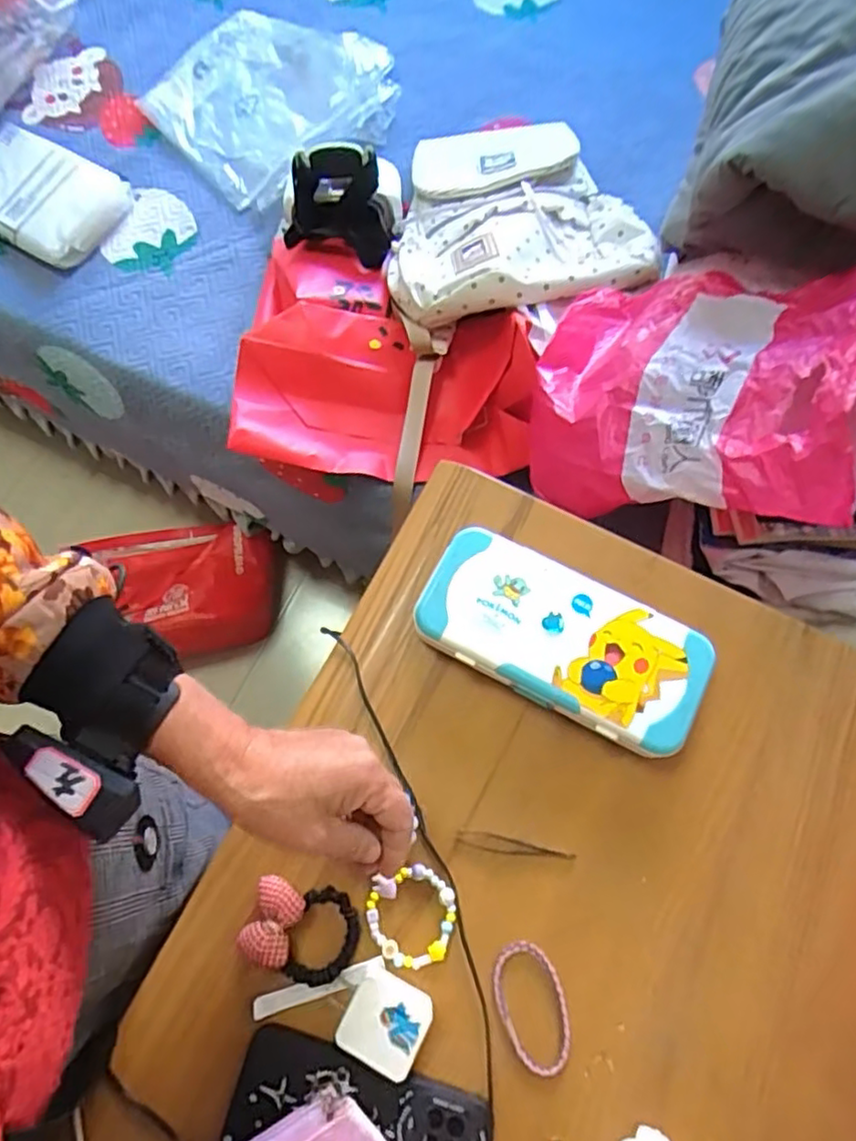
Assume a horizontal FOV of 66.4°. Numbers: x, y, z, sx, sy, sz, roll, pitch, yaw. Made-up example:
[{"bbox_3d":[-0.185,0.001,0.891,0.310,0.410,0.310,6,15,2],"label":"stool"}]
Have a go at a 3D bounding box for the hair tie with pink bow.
[{"bbox_3d":[-0.086,0.245,0.443,0.074,0.022,0.061,17,74,7],"label":"hair tie with pink bow"}]

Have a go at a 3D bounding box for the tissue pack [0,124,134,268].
[{"bbox_3d":[-0.557,-0.533,0.935,0.232,0.052,0.166,26,75,9],"label":"tissue pack"}]

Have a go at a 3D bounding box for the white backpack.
[{"bbox_3d":[0.106,-0.465,0.839,0.309,0.103,0.352,-6,72,-1],"label":"white backpack"}]

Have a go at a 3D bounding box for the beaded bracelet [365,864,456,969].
[{"bbox_3d":[-0.010,0.239,0.451,0.060,0.005,0.061,0,72,1],"label":"beaded bracelet"}]

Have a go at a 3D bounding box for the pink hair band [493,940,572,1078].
[{"bbox_3d":[0.070,0.291,0.435,0.045,0.006,0.077,-19,73,-5],"label":"pink hair band"}]

